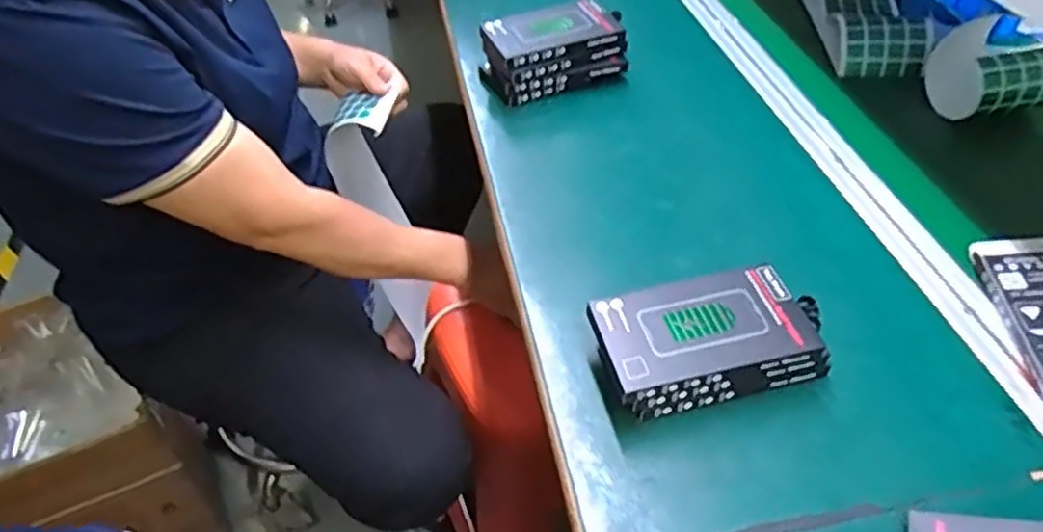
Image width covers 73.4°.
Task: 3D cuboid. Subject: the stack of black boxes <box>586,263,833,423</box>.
[{"bbox_3d":[0.124,0.054,0.475,0.149,0.053,0.076,-10,45,-9],"label":"stack of black boxes"}]

